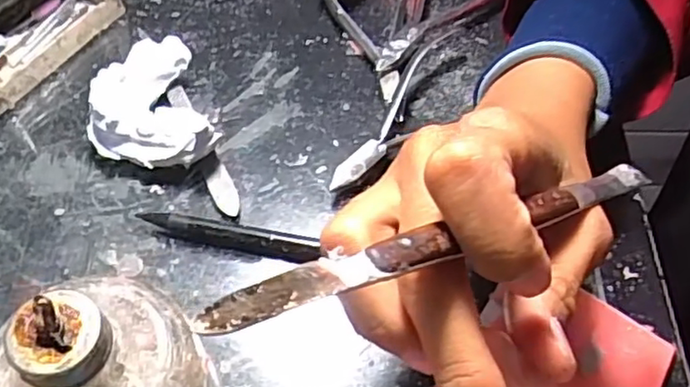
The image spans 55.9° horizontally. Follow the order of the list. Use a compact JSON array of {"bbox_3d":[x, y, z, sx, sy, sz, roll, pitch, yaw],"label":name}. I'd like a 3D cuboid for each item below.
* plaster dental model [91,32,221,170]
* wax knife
[{"bbox_3d":[-0.100,-0.042,0.329,0.056,0.032,0.079,-18,59,-13],"label":"plaster dental model"},{"bbox_3d":[0.039,0.007,0.168,0.172,0.005,0.009,-12,54,-41],"label":"wax knife"}]

